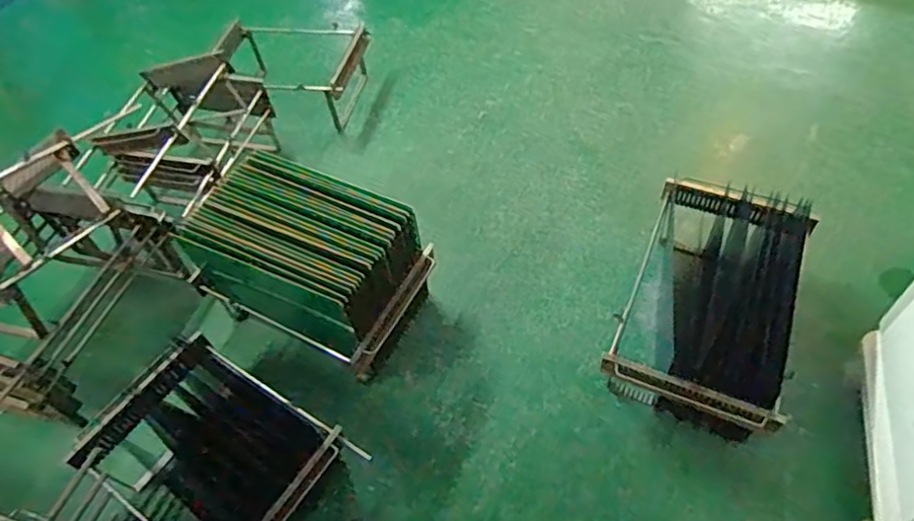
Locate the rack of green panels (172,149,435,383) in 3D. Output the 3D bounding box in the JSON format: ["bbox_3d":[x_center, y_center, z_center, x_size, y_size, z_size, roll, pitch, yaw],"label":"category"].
[{"bbox_3d":[-0.451,0.013,1.811,0.697,0.438,0.394,25,60,23],"label":"rack of green panels"}]

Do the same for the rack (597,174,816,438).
[{"bbox_3d":[0.719,0.123,1.719,0.426,0.312,0.744,16,56,18],"label":"rack"}]

